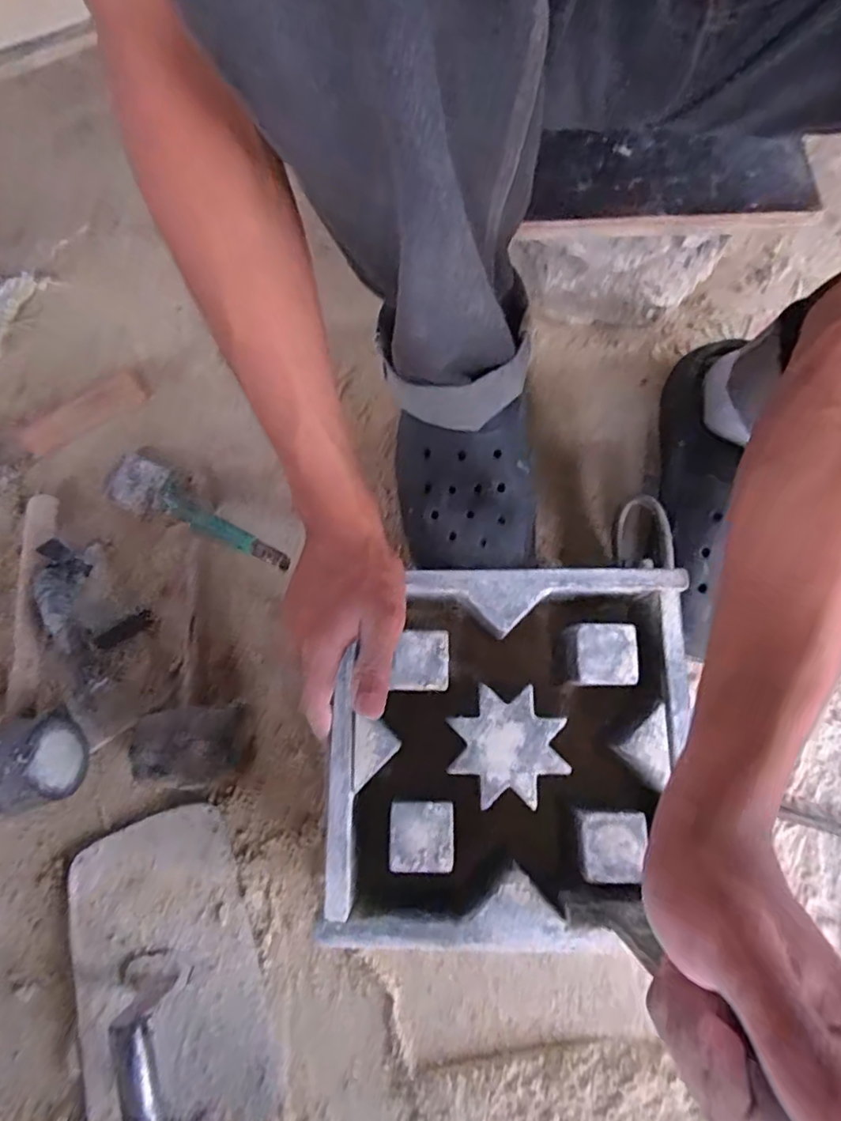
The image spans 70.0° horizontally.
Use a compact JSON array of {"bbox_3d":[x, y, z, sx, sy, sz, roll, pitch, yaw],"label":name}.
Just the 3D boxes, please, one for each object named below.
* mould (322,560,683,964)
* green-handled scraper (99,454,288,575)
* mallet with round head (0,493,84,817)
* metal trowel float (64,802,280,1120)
[{"bbox_3d":[0.056,0.127,0.413,0.222,0.090,0.223,-1,73,2],"label":"mould"},{"bbox_3d":[-0.209,-0.040,0.563,0.247,0.034,0.053,25,74,28],"label":"green-handled scraper"},{"bbox_3d":[-0.358,0.079,0.535,0.120,0.062,0.291,-16,57,-3],"label":"mallet with round head"},{"bbox_3d":[-0.201,0.314,0.438,0.144,0.068,0.223,-20,73,-4],"label":"metal trowel float"}]

